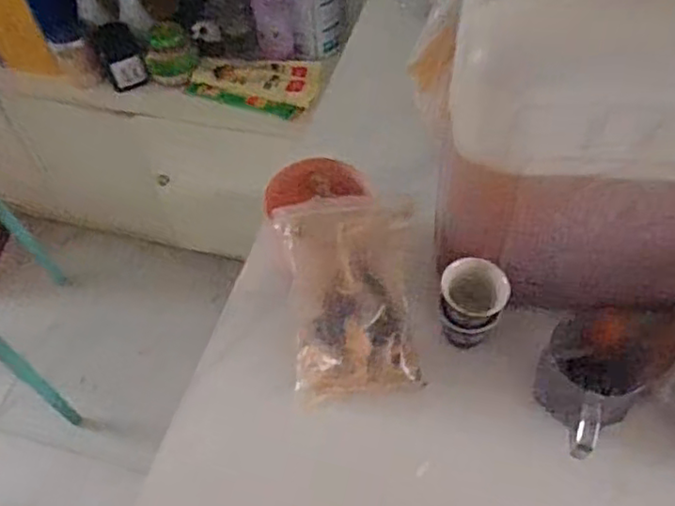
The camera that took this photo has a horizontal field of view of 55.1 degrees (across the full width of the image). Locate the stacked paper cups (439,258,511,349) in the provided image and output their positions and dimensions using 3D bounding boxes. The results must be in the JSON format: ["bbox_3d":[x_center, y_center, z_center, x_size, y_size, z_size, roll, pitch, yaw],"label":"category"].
[{"bbox_3d":[0.114,0.042,0.552,0.058,0.057,0.052,5,53,6],"label":"stacked paper cups"}]

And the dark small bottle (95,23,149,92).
[{"bbox_3d":[-0.404,-0.358,1.208,0.072,0.096,0.062,-22,55,-14],"label":"dark small bottle"}]

